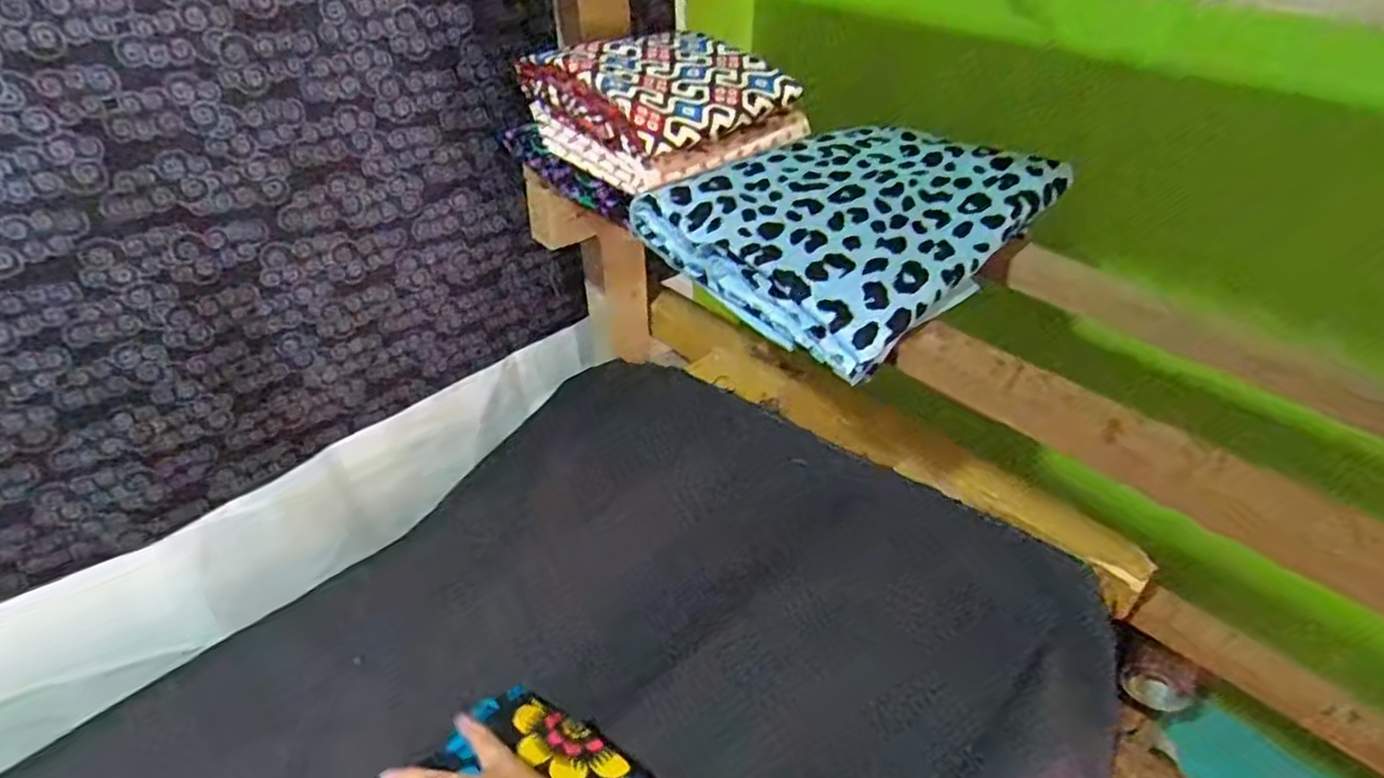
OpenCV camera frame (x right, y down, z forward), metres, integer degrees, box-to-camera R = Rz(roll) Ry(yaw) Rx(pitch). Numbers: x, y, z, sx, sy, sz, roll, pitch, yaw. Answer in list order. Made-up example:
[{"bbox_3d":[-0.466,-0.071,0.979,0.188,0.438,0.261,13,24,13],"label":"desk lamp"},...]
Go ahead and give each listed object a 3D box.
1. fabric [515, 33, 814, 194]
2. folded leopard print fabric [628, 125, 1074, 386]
[{"bbox_3d":[-0.021,-0.236,0.607,0.163,0.066,0.174,32,48,33],"label":"fabric"},{"bbox_3d":[0.121,-0.125,0.549,0.201,0.051,0.277,31,48,33],"label":"folded leopard print fabric"}]

